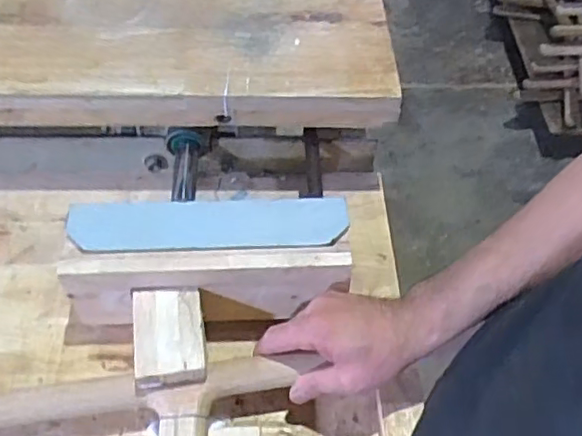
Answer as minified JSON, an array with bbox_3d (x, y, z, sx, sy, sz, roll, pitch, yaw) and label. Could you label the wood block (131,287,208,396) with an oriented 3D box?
[{"bbox_3d":[-0.105,0.101,0.530,0.060,0.027,0.084,-4,55,-7],"label":"wood block"}]

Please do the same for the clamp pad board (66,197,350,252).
[{"bbox_3d":[-0.075,0.004,0.553,0.248,0.008,0.054,0,55,-4],"label":"clamp pad board"}]

